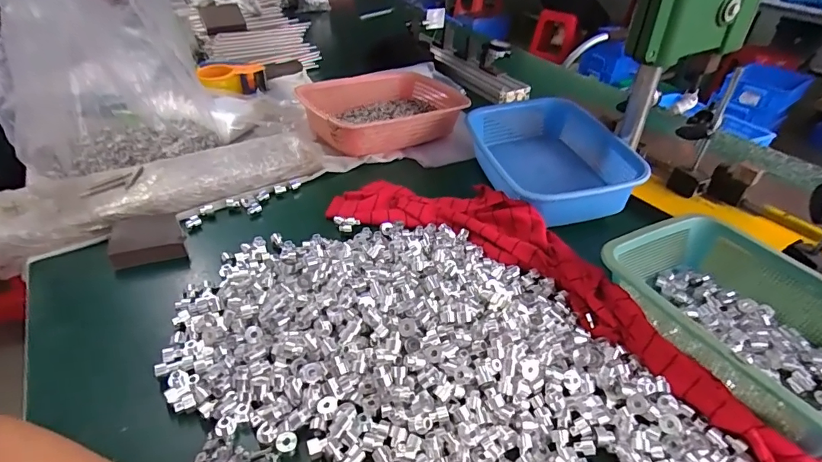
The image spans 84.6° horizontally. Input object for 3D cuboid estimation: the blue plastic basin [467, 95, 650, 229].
[{"bbox_3d":[0.213,-0.123,0.722,0.203,0.076,0.275,-4,38,-10],"label":"blue plastic basin"}]

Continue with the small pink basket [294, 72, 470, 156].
[{"bbox_3d":[-0.046,-0.239,0.869,0.335,0.067,0.227,-23,45,-30],"label":"small pink basket"}]

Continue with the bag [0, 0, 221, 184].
[{"bbox_3d":[-0.475,-0.294,0.675,0.298,0.317,0.373,-26,47,-33],"label":"bag"}]

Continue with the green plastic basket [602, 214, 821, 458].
[{"bbox_3d":[0.357,0.090,0.473,0.195,0.074,0.271,-13,42,-20],"label":"green plastic basket"}]

